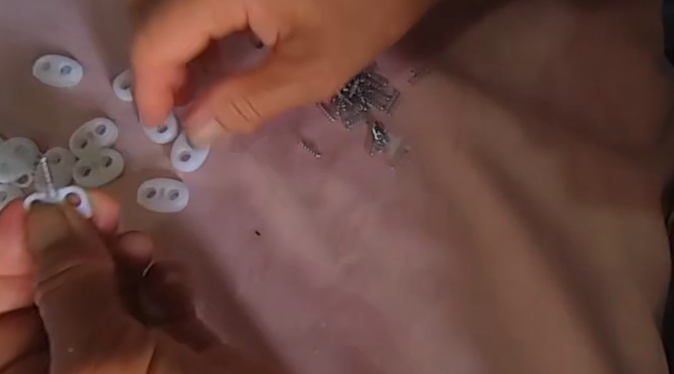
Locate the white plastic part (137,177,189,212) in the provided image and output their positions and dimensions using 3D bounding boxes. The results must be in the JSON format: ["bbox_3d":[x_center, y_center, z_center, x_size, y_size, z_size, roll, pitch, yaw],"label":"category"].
[{"bbox_3d":[-0.079,0.003,0.225,0.021,0.005,0.016,5,74,0],"label":"white plastic part"}]

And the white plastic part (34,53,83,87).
[{"bbox_3d":[-0.135,-0.056,0.241,0.022,0.006,0.014,7,74,1],"label":"white plastic part"}]

